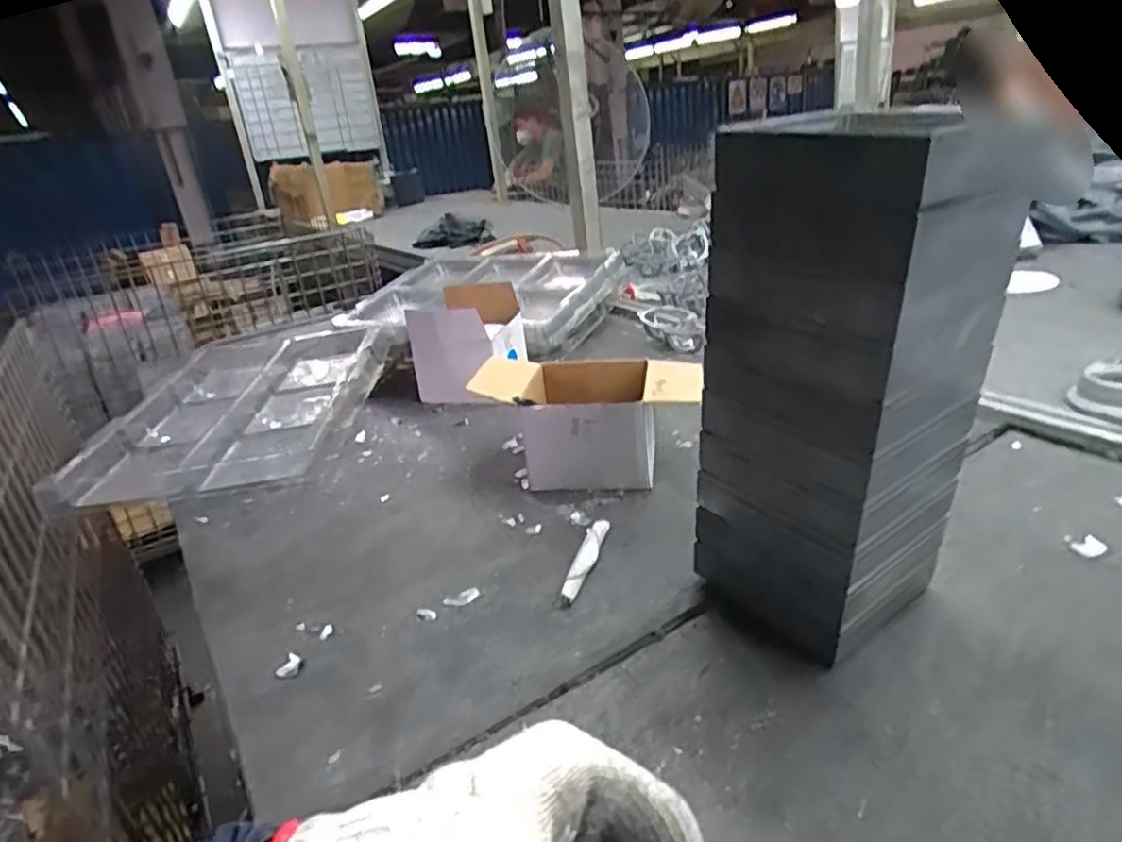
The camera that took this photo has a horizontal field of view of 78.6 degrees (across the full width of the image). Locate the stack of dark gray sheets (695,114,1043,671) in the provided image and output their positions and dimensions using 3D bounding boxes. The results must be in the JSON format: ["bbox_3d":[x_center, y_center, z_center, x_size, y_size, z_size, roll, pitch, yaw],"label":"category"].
[{"bbox_3d":[0.188,-0.012,0.469,0.131,0.338,0.151,-24,30,-32],"label":"stack of dark gray sheets"}]

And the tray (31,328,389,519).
[{"bbox_3d":[-0.460,-0.028,1.003,0.365,0.061,0.452,-9,25,-5],"label":"tray"}]

